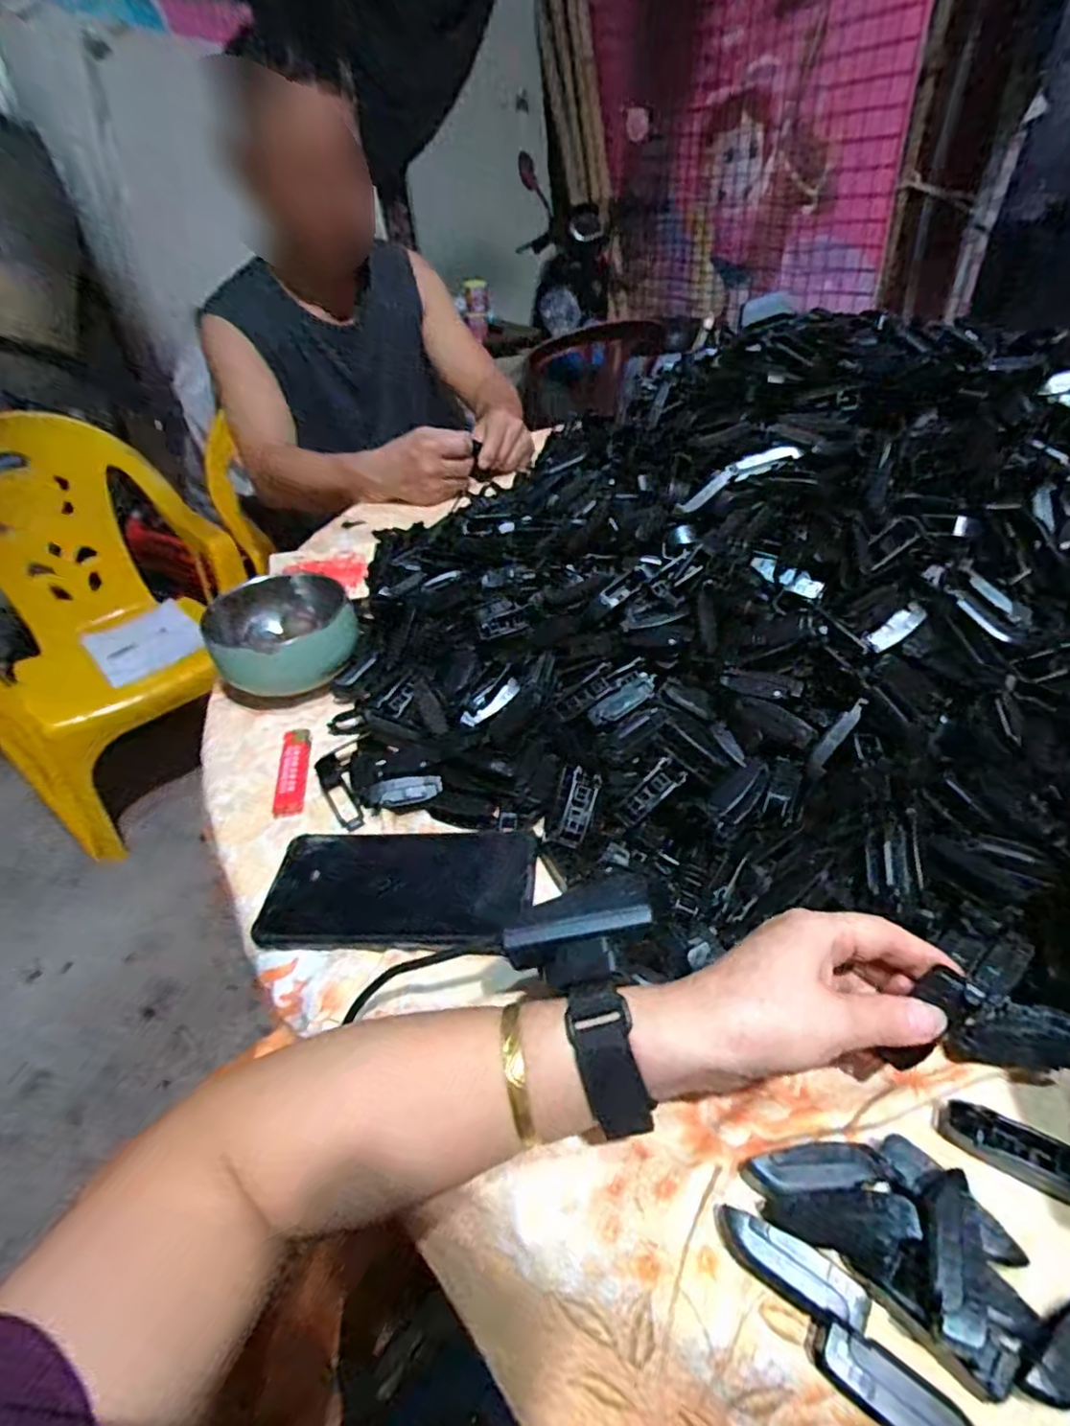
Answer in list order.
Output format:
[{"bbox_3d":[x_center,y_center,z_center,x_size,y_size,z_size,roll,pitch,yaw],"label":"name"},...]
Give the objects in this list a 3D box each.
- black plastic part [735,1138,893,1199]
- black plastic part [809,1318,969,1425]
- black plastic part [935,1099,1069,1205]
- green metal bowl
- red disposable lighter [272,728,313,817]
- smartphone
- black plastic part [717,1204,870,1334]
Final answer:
[{"bbox_3d":[0.120,0.193,0.269,0.059,0.009,0.018,-5,41,1],"label":"black plastic part"},{"bbox_3d":[0.127,0.241,0.222,0.055,0.017,0.018,17,46,24],"label":"black plastic part"},{"bbox_3d":[0.212,0.192,0.278,0.057,0.018,0.017,21,48,27],"label":"black plastic part"},{"bbox_3d":[-0.219,-0.073,0.544,0.112,0.062,0.105,-3,41,3],"label":"green metal bowl"},{"bbox_3d":[-0.178,0.042,0.468,0.021,0.011,0.080,-9,41,-4],"label":"red disposable lighter"},{"bbox_3d":[-0.082,0.104,0.387,0.161,0.012,0.080,-1,42,6],"label":"smartphone"},{"bbox_3d":[0.099,0.217,0.249,0.056,0.017,0.017,21,48,27],"label":"black plastic part"}]

